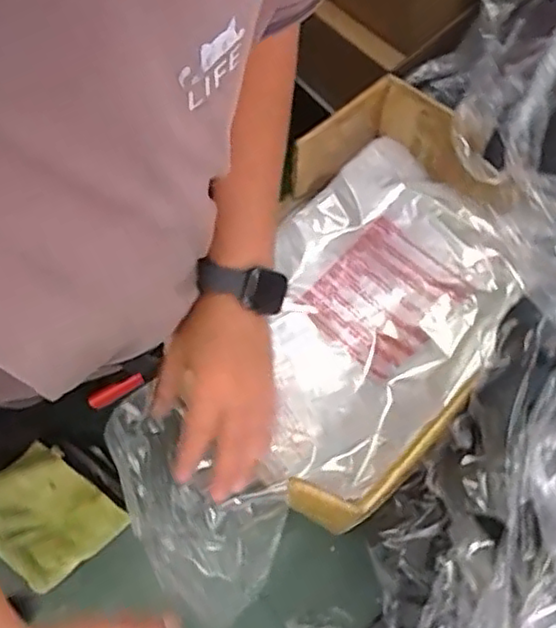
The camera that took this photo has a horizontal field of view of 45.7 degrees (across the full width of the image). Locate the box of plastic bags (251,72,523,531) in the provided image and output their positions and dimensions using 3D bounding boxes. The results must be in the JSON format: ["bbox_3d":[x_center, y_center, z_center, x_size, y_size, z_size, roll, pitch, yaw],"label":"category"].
[{"bbox_3d":[0.089,-0.022,0.735,0.293,0.170,0.419,35,74,15],"label":"box of plastic bags"}]

